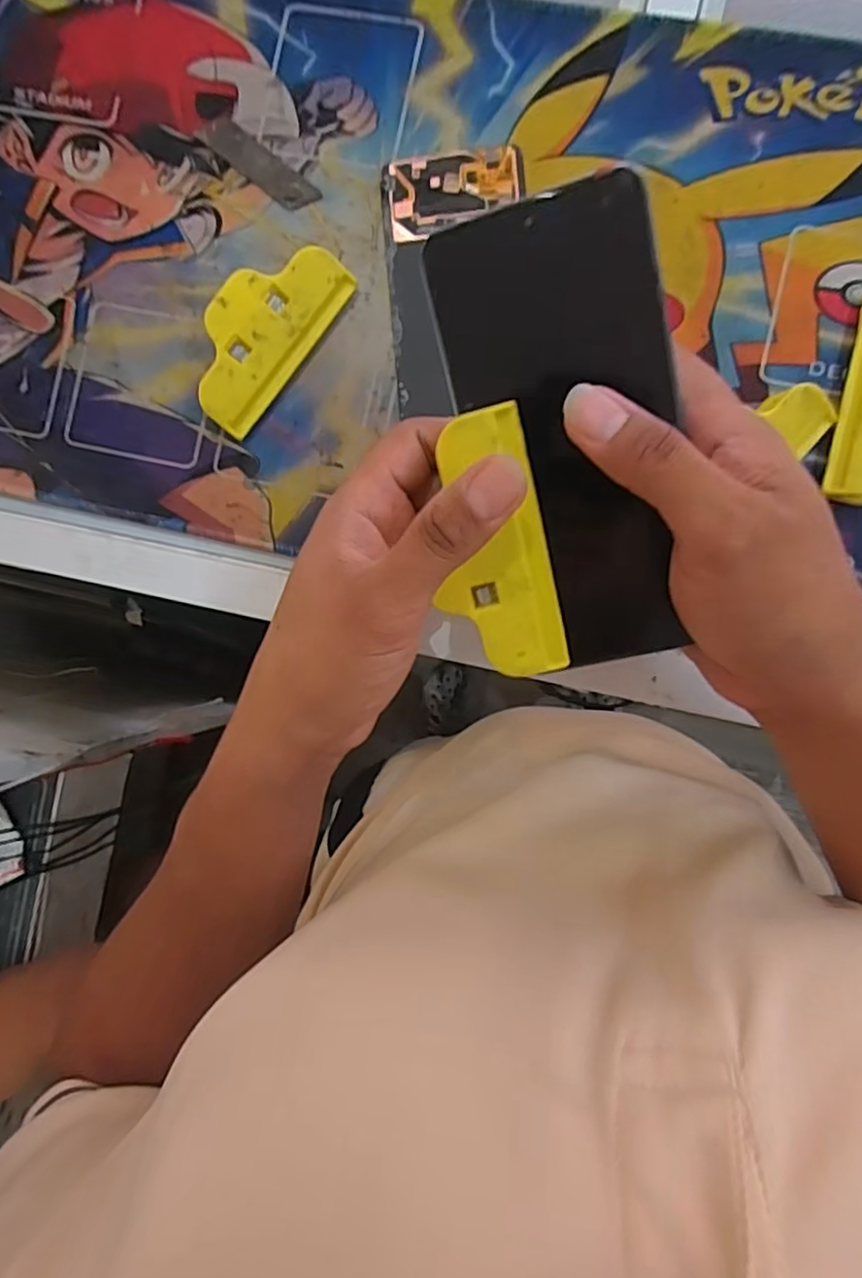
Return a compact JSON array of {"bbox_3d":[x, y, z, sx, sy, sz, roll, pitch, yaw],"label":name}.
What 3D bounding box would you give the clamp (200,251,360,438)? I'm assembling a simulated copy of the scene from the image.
[{"bbox_3d":[-0.083,-0.152,0.318,0.039,0.028,0.096,39,93,4],"label":"clamp"}]

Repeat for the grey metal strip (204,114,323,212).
[{"bbox_3d":[-0.089,-0.245,0.331,0.068,0.004,0.017,39,93,4],"label":"grey metal strip"}]

